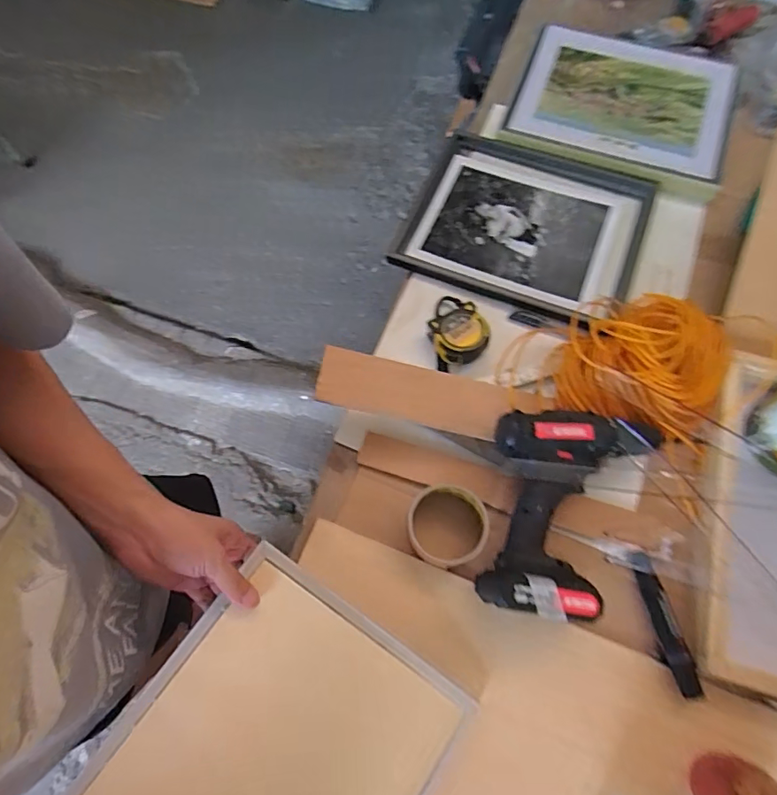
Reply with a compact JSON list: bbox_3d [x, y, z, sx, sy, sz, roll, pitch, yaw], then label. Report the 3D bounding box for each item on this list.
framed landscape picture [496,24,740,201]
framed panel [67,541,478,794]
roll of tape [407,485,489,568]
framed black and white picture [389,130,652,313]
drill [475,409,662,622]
[{"bbox_3d":[0.358,-0.452,0.759,0.307,0.031,0.258,19,70,9],"label":"framed landscape picture"},{"bbox_3d":[-0.111,0.342,0.426,0.254,0.026,0.325,37,73,1],"label":"framed panel"},{"bbox_3d":[0.063,0.137,0.534,0.083,0.040,0.085,0,68,1],"label":"roll of tape"},{"bbox_3d":[0.196,-0.246,0.702,0.309,0.036,0.261,21,70,9],"label":"framed black and white picture"},{"bbox_3d":[0.193,0.119,0.517,0.170,0.077,0.212,9,67,4],"label":"drill"}]

